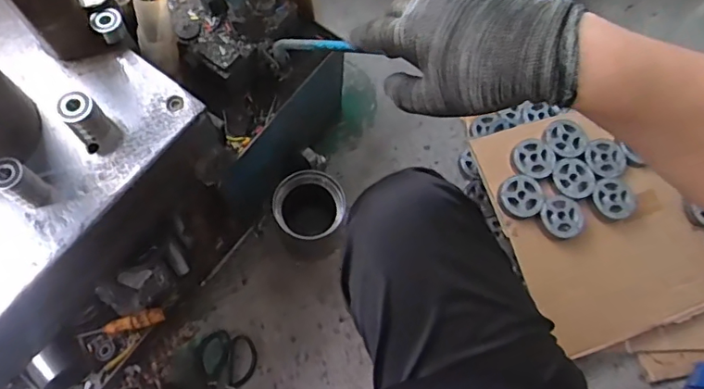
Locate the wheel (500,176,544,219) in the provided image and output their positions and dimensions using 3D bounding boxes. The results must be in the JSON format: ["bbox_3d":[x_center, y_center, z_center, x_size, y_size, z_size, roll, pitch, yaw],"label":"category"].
[{"bbox_3d":[0.308,0.002,0.952,0.076,0.013,0.076,1,71,-2],"label":"wheel"}]

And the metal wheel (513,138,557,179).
[{"bbox_3d":[0.340,-0.067,0.975,0.078,0.014,0.077,1,71,-2],"label":"metal wheel"}]

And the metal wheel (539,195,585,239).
[{"bbox_3d":[0.377,0.040,0.936,0.078,0.017,0.075,1,71,-2],"label":"metal wheel"}]

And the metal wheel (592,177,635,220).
[{"bbox_3d":[0.474,0.007,0.950,0.063,0.026,0.077,-37,76,-14],"label":"metal wheel"}]

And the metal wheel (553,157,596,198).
[{"bbox_3d":[0.409,-0.030,0.963,0.072,0.016,0.078,1,71,-2],"label":"metal wheel"}]

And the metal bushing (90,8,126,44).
[{"bbox_3d":[-0.295,-0.205,0.637,0.028,0.031,0.031,40,74,11],"label":"metal bushing"}]

